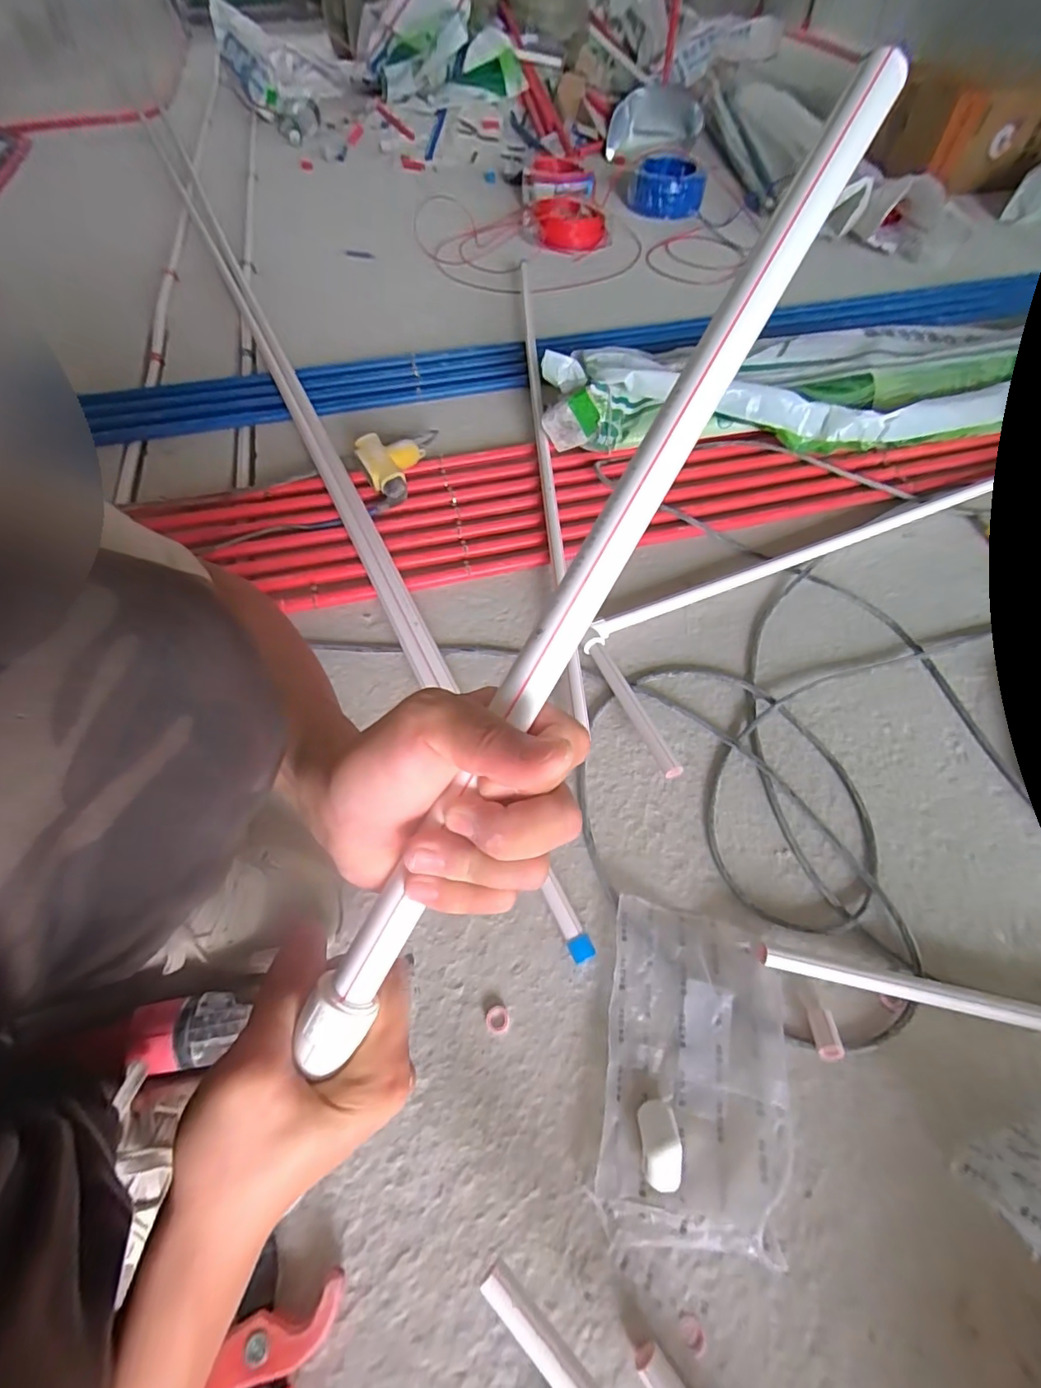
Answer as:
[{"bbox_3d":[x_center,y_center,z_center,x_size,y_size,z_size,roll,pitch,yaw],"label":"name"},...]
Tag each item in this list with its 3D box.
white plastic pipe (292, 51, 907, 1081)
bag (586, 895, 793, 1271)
[{"bbox_3d":[0.030,-0.047,0.222,0.022,0.017,0.468,31,92,15],"label":"white plastic pipe"},{"bbox_3d":[0.152,0.315,0.449,0.148,0.033,0.234,11,61,5],"label":"bag"}]

